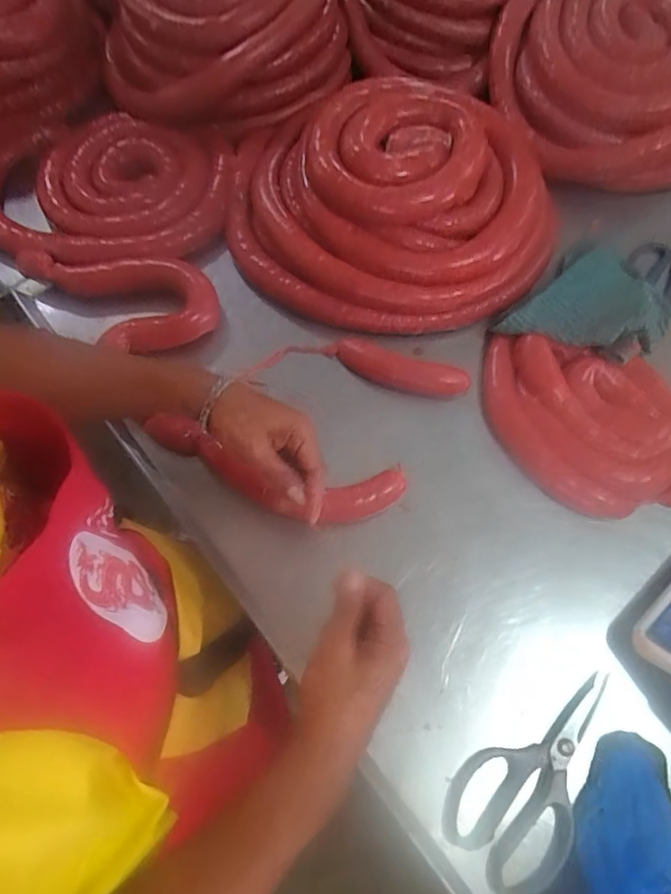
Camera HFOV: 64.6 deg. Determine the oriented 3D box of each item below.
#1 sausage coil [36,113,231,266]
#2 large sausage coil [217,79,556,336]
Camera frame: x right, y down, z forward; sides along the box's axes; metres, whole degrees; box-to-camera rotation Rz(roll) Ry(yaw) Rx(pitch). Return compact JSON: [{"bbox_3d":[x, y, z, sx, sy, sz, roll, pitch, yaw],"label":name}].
[{"bbox_3d":[-0.263,-0.344,0.702,0.237,0.033,0.250,0,72,0],"label":"sausage coil"},{"bbox_3d":[0.064,-0.320,0.663,0.401,0.129,0.334,-8,69,-4],"label":"large sausage coil"}]

